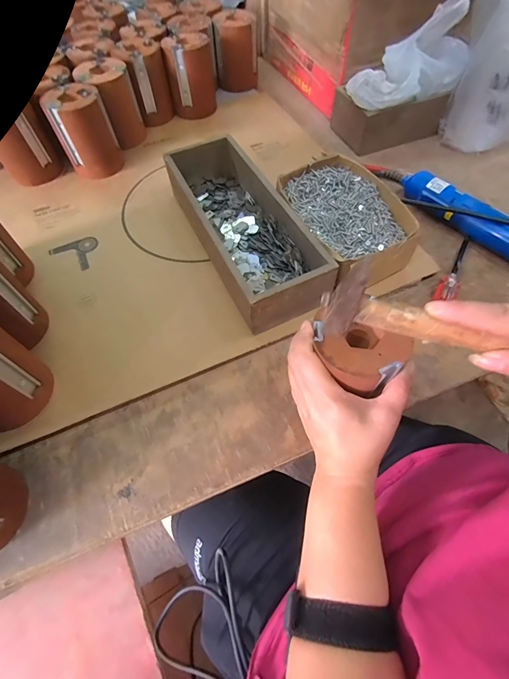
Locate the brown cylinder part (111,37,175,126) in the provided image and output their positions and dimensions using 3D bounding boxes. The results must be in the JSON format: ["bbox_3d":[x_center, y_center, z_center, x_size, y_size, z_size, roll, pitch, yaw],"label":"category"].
[{"bbox_3d":[-0.185,-0.434,0.554,0.072,0.098,0.075,-26,63,-12],"label":"brown cylinder part"}]

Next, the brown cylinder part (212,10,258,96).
[{"bbox_3d":[-0.034,-0.539,0.613,0.077,0.104,0.071,-4,61,0],"label":"brown cylinder part"}]

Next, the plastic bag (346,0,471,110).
[{"bbox_3d":[0.233,-0.414,0.469,0.188,0.096,0.081,-26,63,-12],"label":"plastic bag"}]

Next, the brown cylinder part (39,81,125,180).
[{"bbox_3d":[-0.254,-0.312,0.490,0.081,0.098,0.076,-26,63,-12],"label":"brown cylinder part"}]

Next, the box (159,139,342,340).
[{"bbox_3d":[-0.020,-0.147,0.411,0.101,0.067,0.292,-25,63,-11],"label":"box"}]

